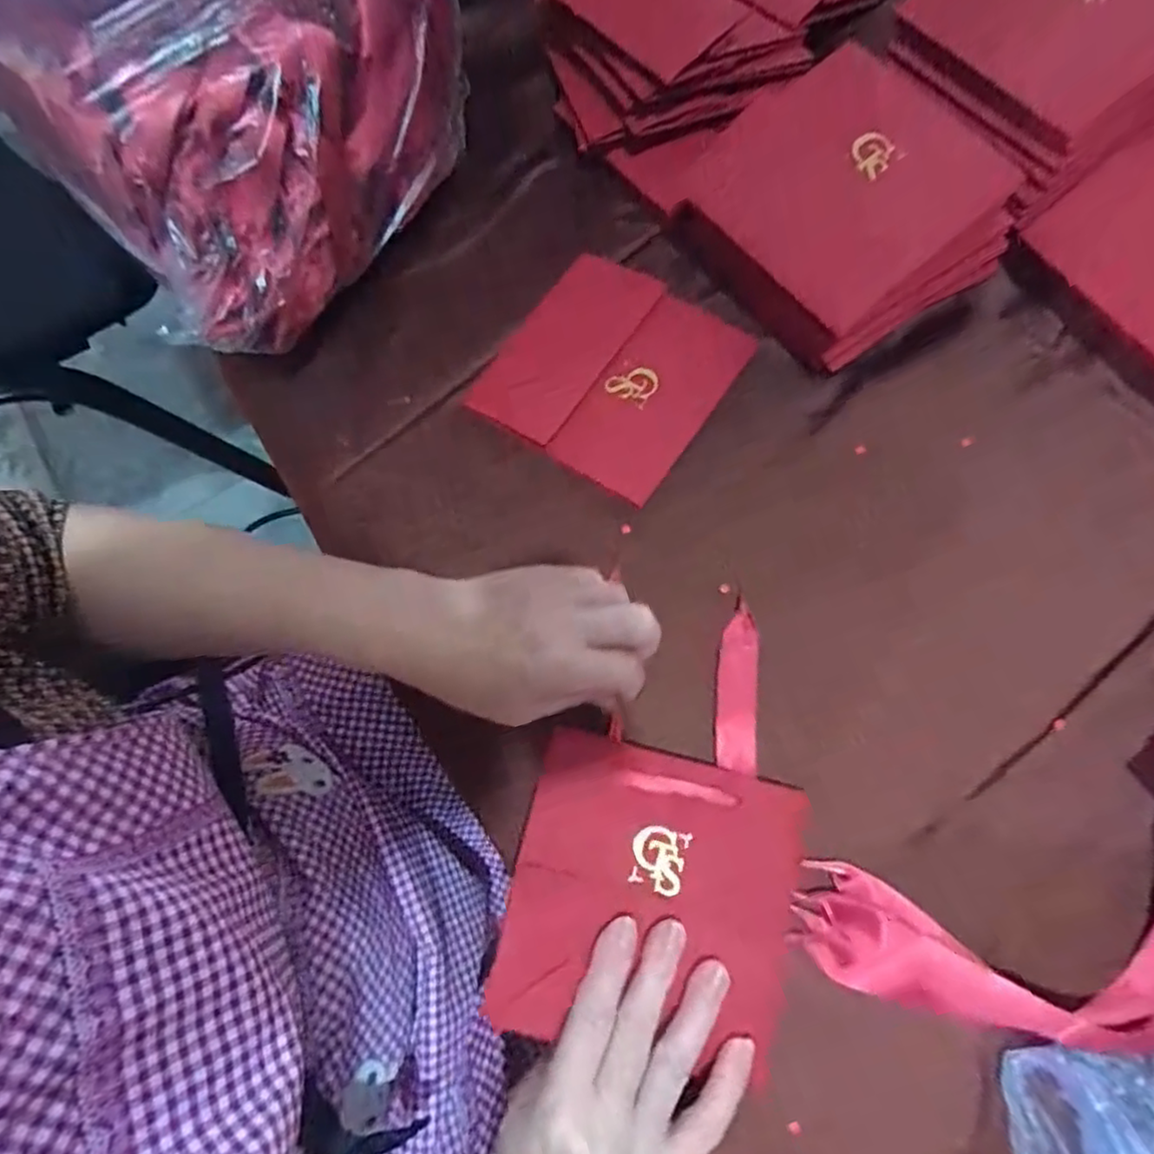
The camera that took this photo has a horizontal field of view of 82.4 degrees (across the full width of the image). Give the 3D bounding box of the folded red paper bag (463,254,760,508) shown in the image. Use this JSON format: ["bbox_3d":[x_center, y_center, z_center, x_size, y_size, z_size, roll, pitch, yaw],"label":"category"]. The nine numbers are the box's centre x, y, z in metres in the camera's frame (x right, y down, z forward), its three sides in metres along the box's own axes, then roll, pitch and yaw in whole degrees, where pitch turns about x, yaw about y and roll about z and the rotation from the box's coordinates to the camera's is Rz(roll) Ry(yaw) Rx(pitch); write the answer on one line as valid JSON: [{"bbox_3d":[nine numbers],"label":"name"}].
[{"bbox_3d":[0.021,-0.134,0.424,0.136,0.009,0.135,34,78,11],"label":"folded red paper bag"}]

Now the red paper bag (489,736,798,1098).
[{"bbox_3d":[0.039,0.160,0.333,0.141,0.025,0.133,11,74,5],"label":"red paper bag"}]

